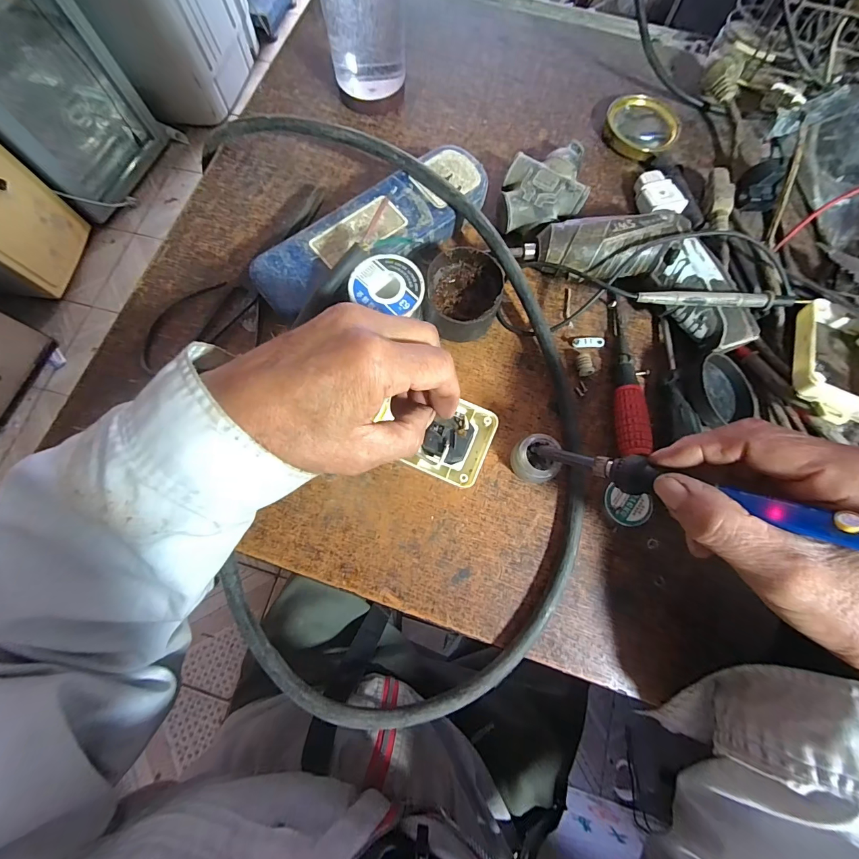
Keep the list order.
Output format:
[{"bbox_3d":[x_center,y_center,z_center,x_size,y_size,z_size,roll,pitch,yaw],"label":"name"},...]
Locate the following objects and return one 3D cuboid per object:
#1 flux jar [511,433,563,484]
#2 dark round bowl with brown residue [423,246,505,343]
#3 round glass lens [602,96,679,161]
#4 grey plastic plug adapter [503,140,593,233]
[{"bbox_3d":[0.077,0.021,0.278,0.033,0.023,0.031,0,75,-1],"label":"flux jar"},{"bbox_3d":[0.026,-0.104,0.300,0.056,0.041,0.062,10,76,2],"label":"dark round bowl with brown residue"},{"bbox_3d":[0.199,-0.287,0.361,0.065,0.016,0.066,0,75,-1],"label":"round glass lens"},{"bbox_3d":[0.098,-0.208,0.333,0.066,0.032,0.093,8,75,1],"label":"grey plastic plug adapter"}]

